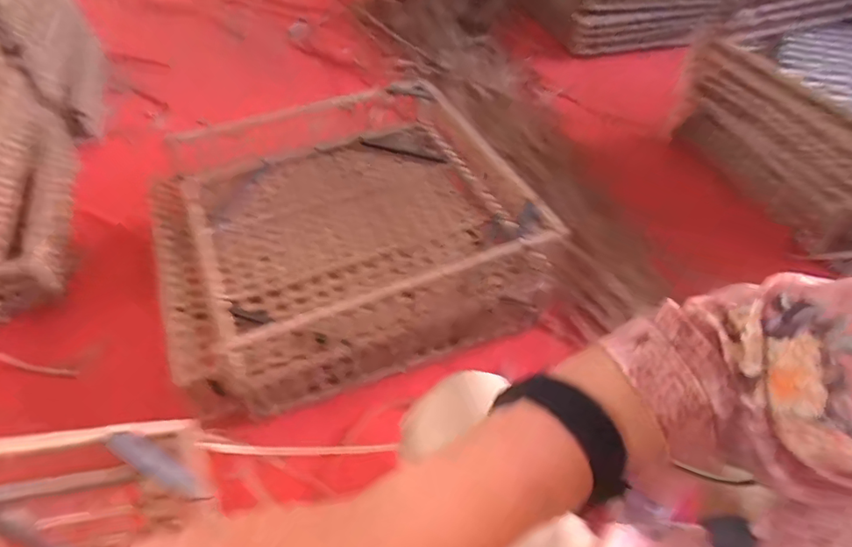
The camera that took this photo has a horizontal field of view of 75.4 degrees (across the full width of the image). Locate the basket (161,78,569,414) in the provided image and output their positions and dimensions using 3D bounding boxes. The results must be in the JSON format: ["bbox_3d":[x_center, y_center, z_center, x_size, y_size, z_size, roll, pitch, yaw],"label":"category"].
[{"bbox_3d":[-0.206,-0.129,1.362,0.859,0.288,0.795,-20,50,-18],"label":"basket"}]

